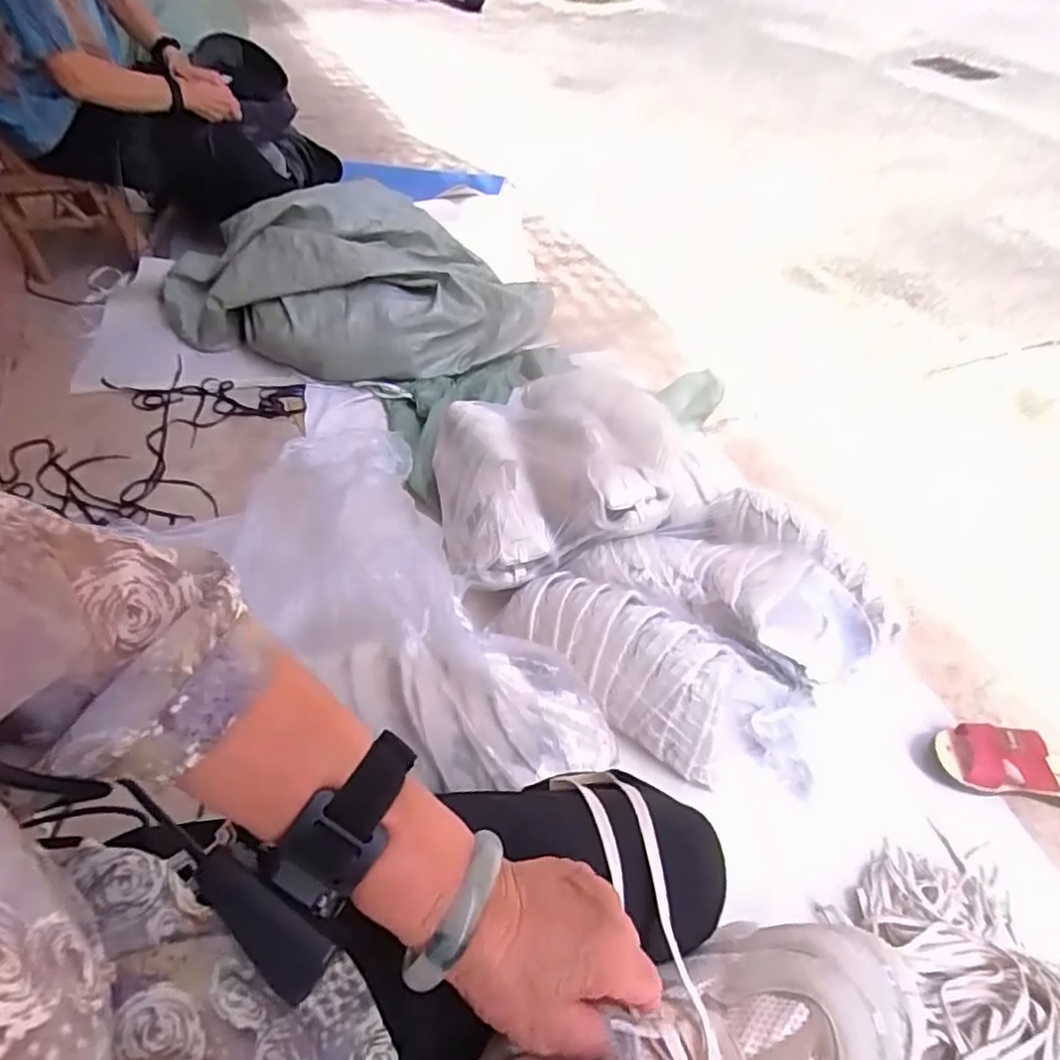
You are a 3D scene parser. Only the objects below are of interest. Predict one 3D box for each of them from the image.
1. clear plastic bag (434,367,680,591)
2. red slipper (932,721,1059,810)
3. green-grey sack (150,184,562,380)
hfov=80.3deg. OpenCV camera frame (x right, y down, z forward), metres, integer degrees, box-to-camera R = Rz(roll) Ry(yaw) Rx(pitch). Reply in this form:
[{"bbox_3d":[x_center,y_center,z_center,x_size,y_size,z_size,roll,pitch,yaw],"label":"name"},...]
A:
[{"bbox_3d":[0.040,-0.119,1.009,0.409,0.098,0.361,-16,52,-14],"label":"clear plastic bag"},{"bbox_3d":[0.668,0.315,0.839,0.232,0.067,0.087,9,50,6],"label":"red slipper"},{"bbox_3d":[-0.368,-0.542,1.343,0.770,0.229,0.453,13,51,9],"label":"green-grey sack"}]

